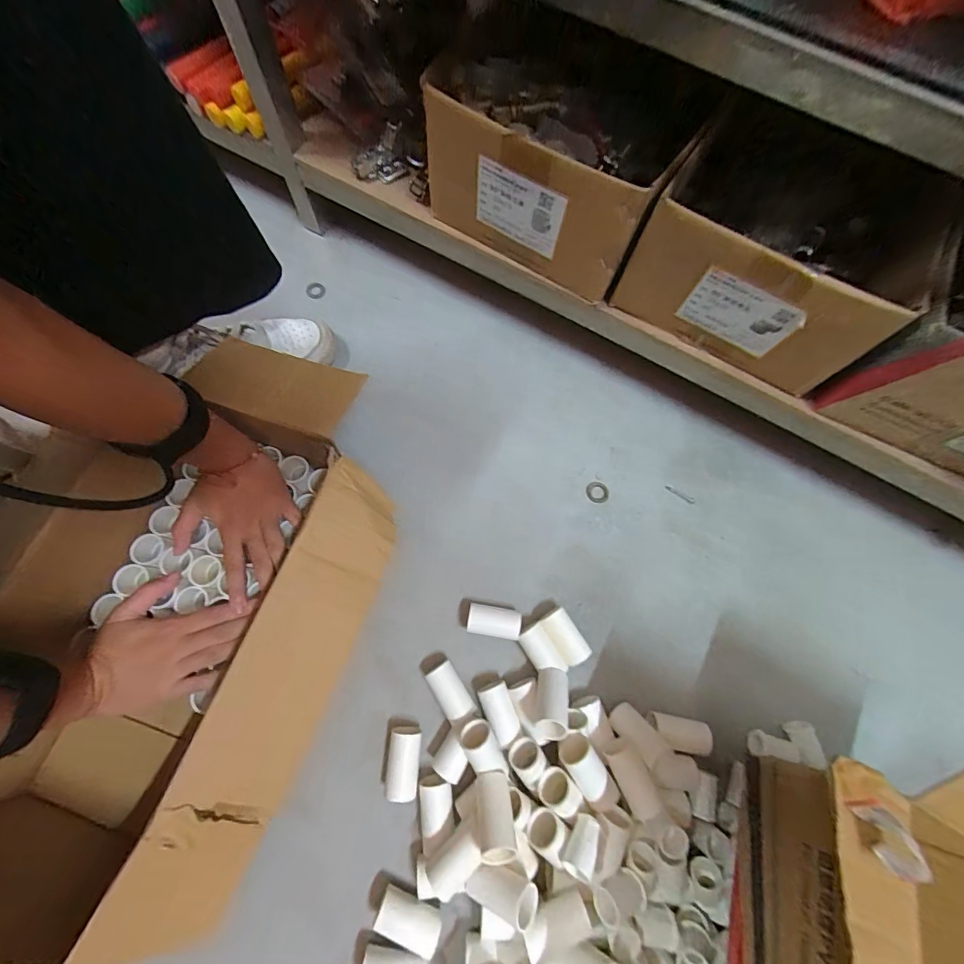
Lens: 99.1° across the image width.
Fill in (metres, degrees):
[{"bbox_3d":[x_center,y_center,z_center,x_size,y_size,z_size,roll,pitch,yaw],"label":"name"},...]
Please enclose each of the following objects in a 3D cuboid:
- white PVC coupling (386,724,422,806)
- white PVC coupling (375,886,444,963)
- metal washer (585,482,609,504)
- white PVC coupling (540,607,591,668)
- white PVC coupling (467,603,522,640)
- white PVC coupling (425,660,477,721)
[{"bbox_3d":[-0.073,0.264,0.388,0.029,0.032,0.055,3,72,-1],"label":"white PVC coupling"},{"bbox_3d":[-0.063,0.379,0.357,0.054,0.025,0.030,18,73,4],"label":"white PVC coupling"},{"bbox_3d":[0.138,0.013,0.493,0.028,0.004,0.024,29,74,7],"label":"metal washer"},{"bbox_3d":[0.085,0.161,0.429,0.029,0.031,0.054,-29,76,-11],"label":"white PVC coupling"},{"bbox_3d":[0.012,0.147,0.433,0.054,0.025,0.028,10,72,1],"label":"white PVC coupling"},{"bbox_3d":[-0.030,0.206,0.404,0.027,0.029,0.053,-33,76,-12],"label":"white PVC coupling"}]

